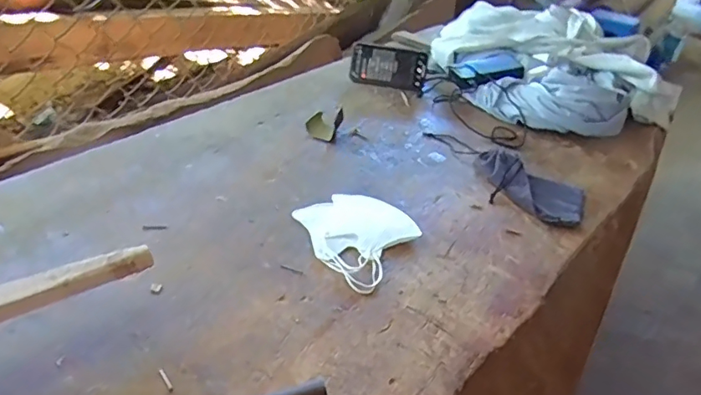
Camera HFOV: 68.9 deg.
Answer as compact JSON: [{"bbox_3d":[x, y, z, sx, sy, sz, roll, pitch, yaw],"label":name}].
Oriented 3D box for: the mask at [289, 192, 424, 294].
[{"bbox_3d":[0.007,0.040,0.615,0.132,0.013,0.151,-24,44,-39],"label":"mask"}]

